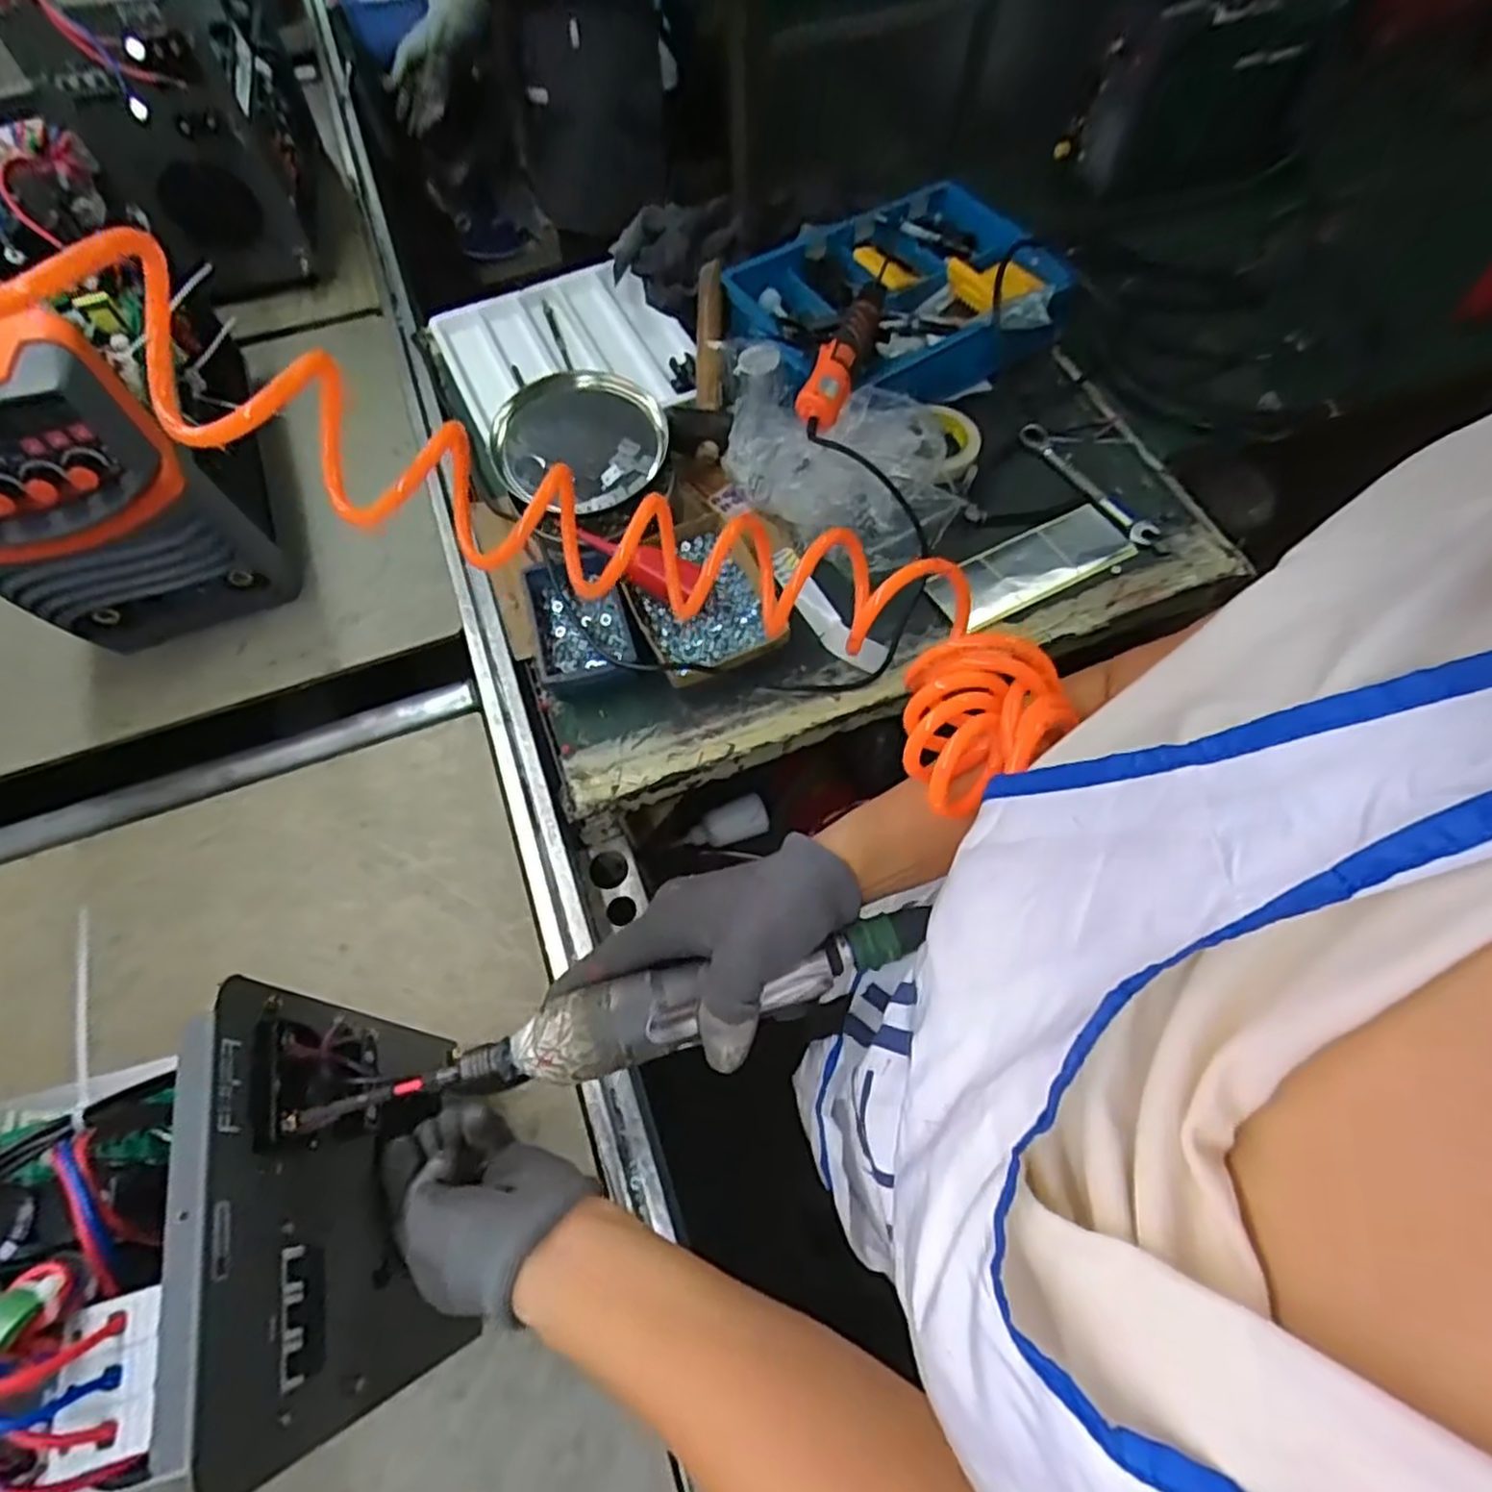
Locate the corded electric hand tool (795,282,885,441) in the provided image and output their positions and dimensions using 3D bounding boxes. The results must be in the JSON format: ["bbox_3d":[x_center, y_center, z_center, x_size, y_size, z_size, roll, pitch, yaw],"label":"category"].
[{"bbox_3d":[0.109,-0.442,0.845,0.055,0.050,0.273,15,65,10],"label":"corded electric hand tool"}]

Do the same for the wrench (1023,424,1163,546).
[{"bbox_3d":[0.400,-0.313,0.886,0.032,0.011,0.210,-31,66,-12],"label":"wrench"}]

